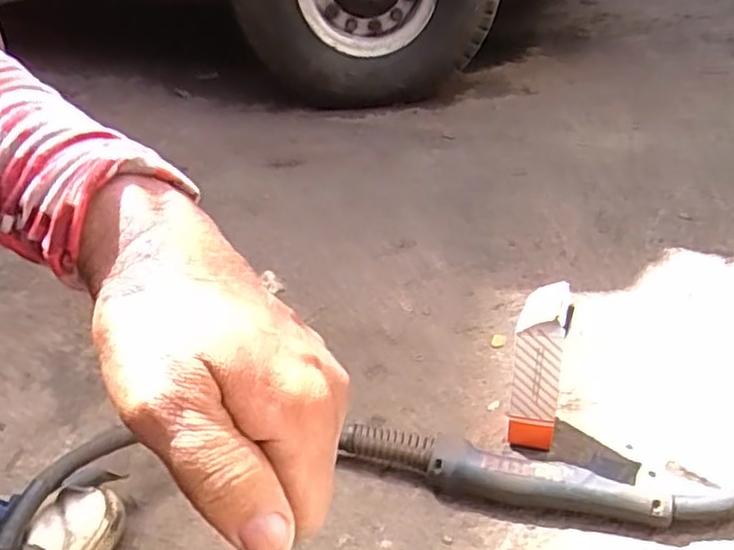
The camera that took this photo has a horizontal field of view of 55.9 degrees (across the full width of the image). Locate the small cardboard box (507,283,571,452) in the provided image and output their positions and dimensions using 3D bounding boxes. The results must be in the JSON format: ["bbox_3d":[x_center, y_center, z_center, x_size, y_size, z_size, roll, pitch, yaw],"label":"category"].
[{"bbox_3d":[0.145,0.080,0.580,0.046,0.142,0.051,6,33,17],"label":"small cardboard box"}]

